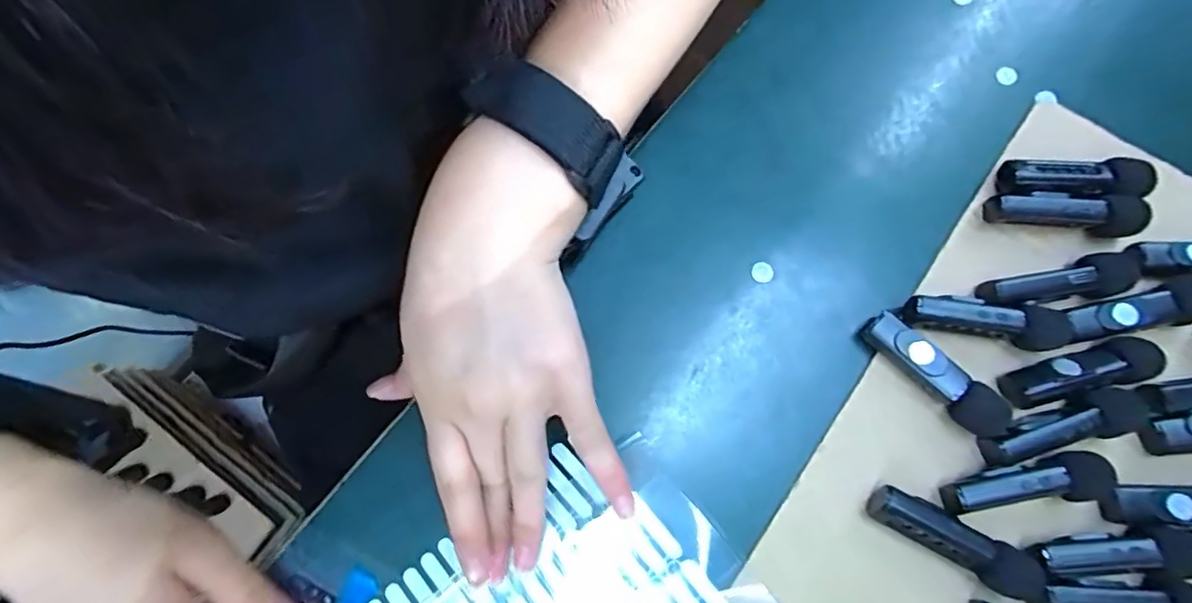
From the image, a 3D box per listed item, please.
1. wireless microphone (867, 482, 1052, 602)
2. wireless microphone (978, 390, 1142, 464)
[{"bbox_3d":[0.144,0.097,0.235,0.066,0.018,0.018,27,78,5],"label":"wireless microphone"},{"bbox_3d":[0.196,0.052,0.244,0.066,0.013,0.020,-12,78,-4],"label":"wireless microphone"}]

